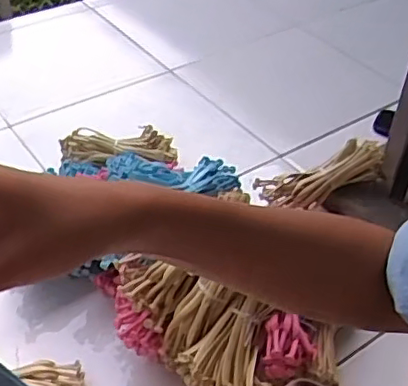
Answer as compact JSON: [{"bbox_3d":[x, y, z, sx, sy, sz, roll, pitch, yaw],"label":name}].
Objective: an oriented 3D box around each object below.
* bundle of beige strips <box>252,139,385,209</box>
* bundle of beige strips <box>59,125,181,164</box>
[{"bbox_3d":[0.200,-0.026,1.027,0.217,0.064,0.058,-21,42,12],"label":"bundle of beige strips"},{"bbox_3d":[-0.162,-0.084,1.126,0.220,0.046,0.069,-1,43,-2],"label":"bundle of beige strips"}]

